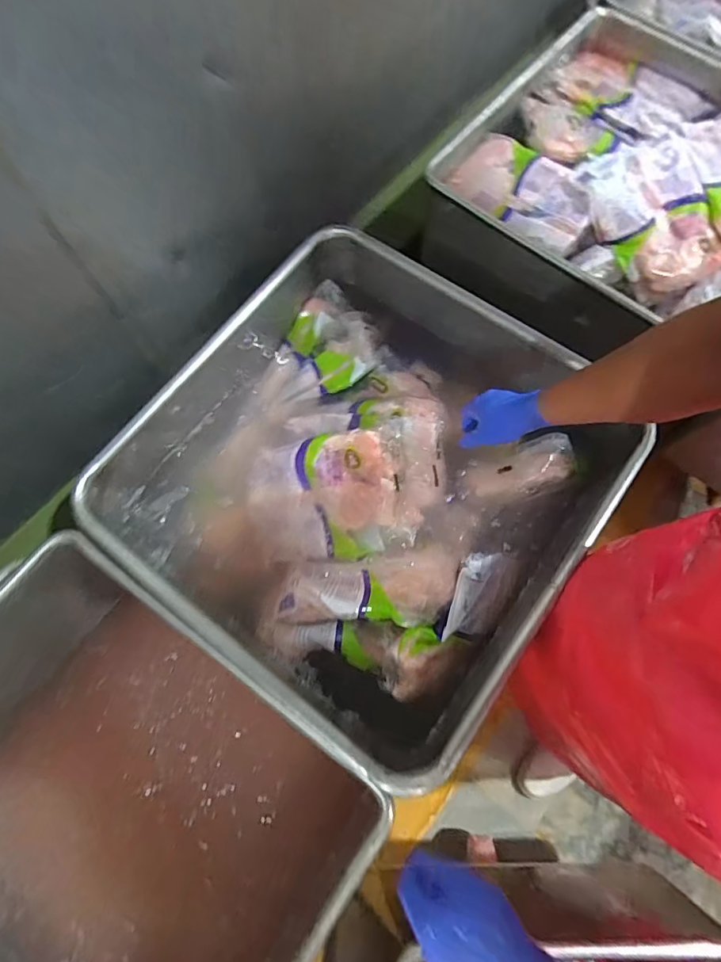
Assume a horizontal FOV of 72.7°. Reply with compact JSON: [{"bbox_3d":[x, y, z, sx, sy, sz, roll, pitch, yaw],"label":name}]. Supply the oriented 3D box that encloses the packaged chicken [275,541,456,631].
[{"bbox_3d":[0.013,0.172,0.797,0.279,0.052,0.127,-5,71,0],"label":"packaged chicken"}]

